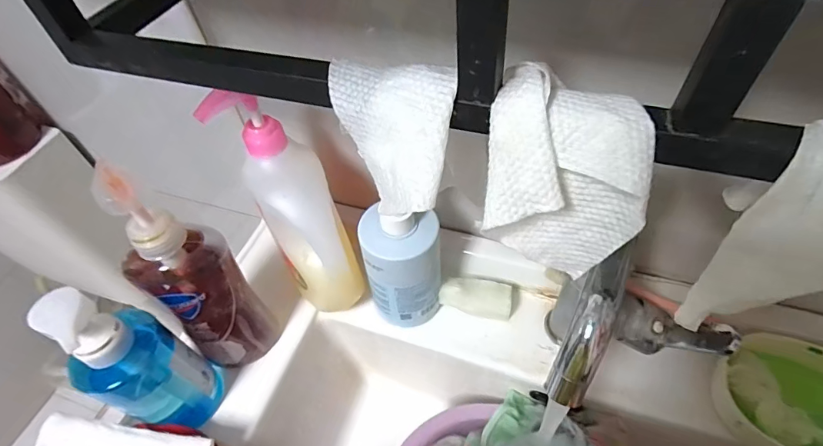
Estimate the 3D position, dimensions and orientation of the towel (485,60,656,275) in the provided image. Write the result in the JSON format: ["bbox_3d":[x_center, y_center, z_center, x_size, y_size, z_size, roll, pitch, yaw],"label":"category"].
[{"bbox_3d":[0.077,-0.022,0.231,0.074,0.094,0.059,2,52,7],"label":"towel"}]

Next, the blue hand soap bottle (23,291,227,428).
[{"bbox_3d":[-0.219,0.116,0.359,0.054,0.197,0.050,-8,51,-2],"label":"blue hand soap bottle"}]

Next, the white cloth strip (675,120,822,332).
[{"bbox_3d":[0.163,0.006,0.194,0.016,0.111,0.048,3,35,-48],"label":"white cloth strip"}]

